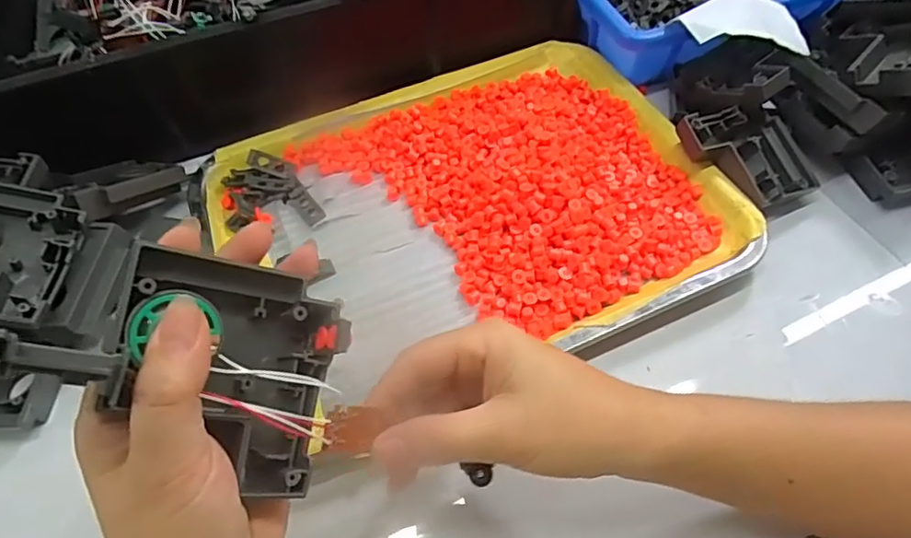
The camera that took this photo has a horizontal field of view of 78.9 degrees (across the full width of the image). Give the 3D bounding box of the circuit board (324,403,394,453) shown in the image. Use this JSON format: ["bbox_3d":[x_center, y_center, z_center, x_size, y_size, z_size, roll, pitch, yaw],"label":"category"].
[{"bbox_3d":[-0.041,0.065,0.226,0.024,0.004,0.018,15,77,-37],"label":"circuit board"}]

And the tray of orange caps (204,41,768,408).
[{"bbox_3d":[0.012,-0.050,0.394,0.326,0.024,0.262,-22,61,-11],"label":"tray of orange caps"}]

